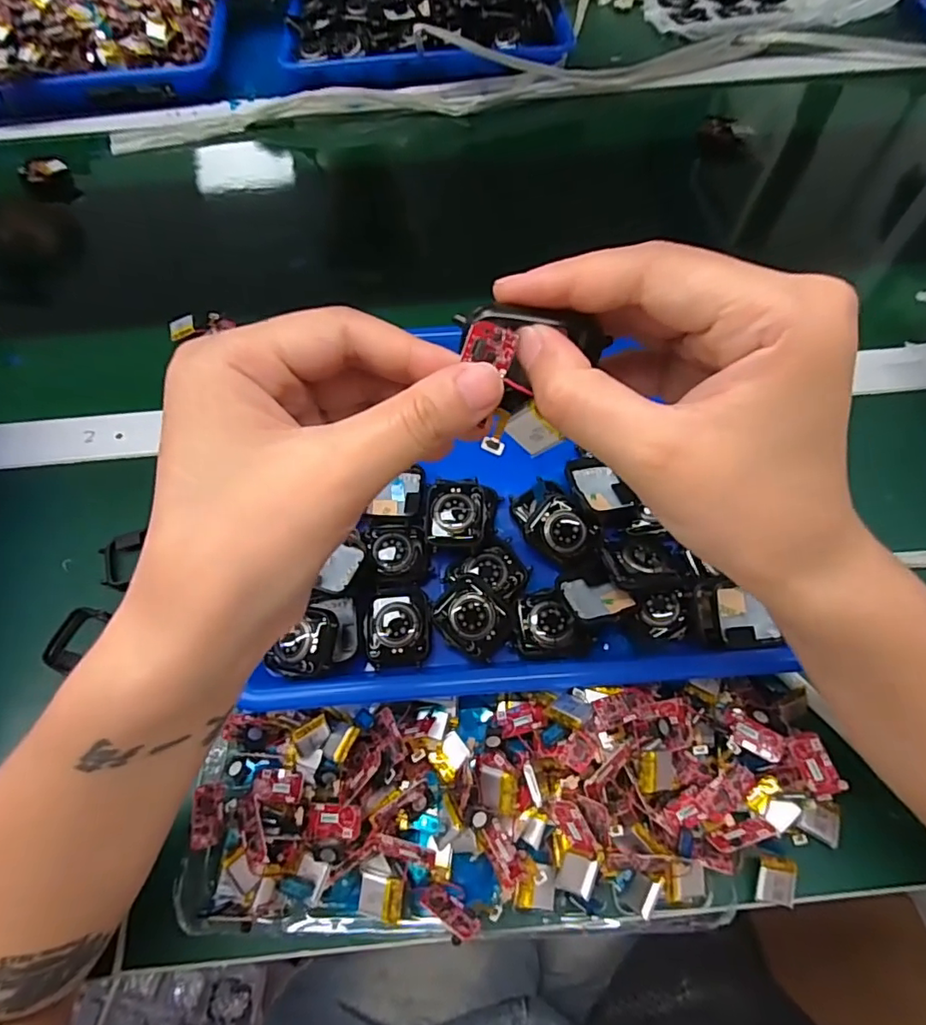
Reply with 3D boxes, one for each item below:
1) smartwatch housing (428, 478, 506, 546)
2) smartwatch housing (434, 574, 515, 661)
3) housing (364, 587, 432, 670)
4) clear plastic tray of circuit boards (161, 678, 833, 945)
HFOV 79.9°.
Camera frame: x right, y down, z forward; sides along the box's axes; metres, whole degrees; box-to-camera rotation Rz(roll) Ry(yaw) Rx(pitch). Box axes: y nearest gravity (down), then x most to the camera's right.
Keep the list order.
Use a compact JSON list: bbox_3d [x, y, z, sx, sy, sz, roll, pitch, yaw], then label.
[{"bbox_3d":[-0.001,-0.001,0.332,0.042,0.012,0.044,3,62,3],"label":"smartwatch housing"},{"bbox_3d":[0.006,0.057,0.306,0.040,0.011,0.037,32,67,17],"label":"smartwatch housing"},{"bbox_3d":[-0.037,0.063,0.312,0.037,0.007,0.044,-4,62,0],"label":"housing"},{"bbox_3d":[0.024,0.142,0.271,0.320,0.048,0.103,-4,62,0],"label":"clear plastic tray of circuit boards"}]

